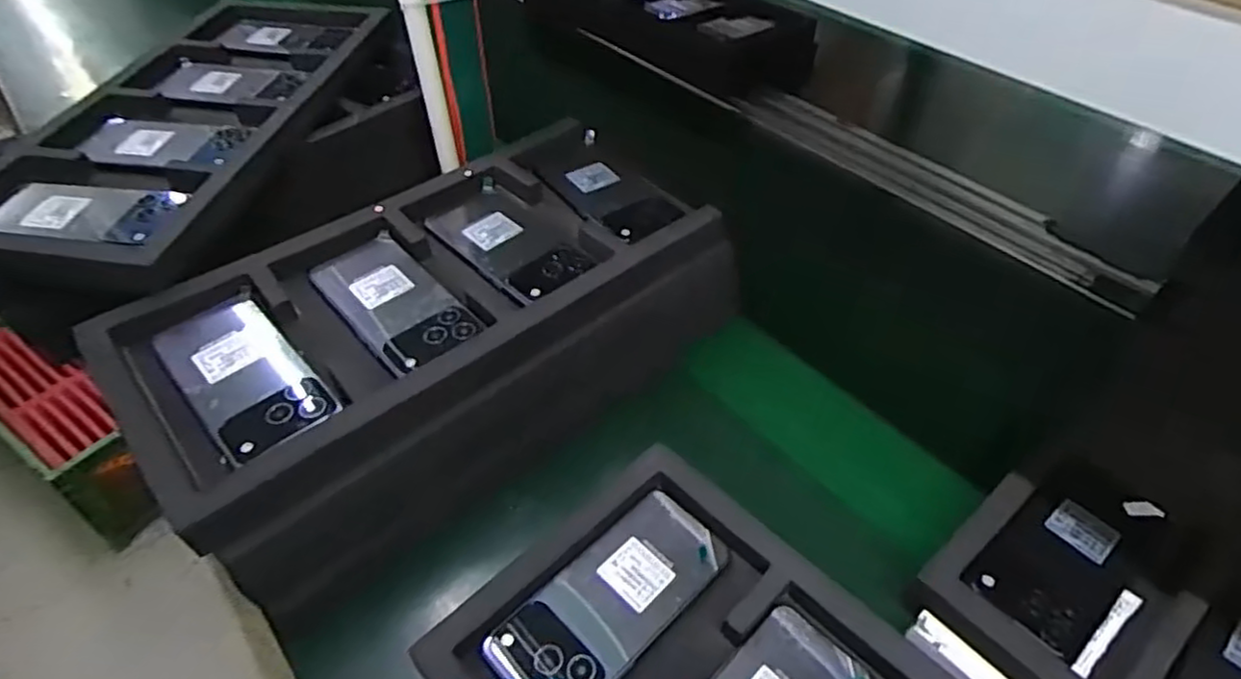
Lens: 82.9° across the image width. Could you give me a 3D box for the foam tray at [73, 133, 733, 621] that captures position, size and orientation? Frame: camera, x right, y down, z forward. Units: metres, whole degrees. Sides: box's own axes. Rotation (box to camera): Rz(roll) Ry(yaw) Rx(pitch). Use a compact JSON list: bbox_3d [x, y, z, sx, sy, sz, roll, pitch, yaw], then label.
[{"bbox_3d":[-0.157,-0.013,0.629,0.466,0.142,0.291,-27,52,-25],"label":"foam tray"}]

